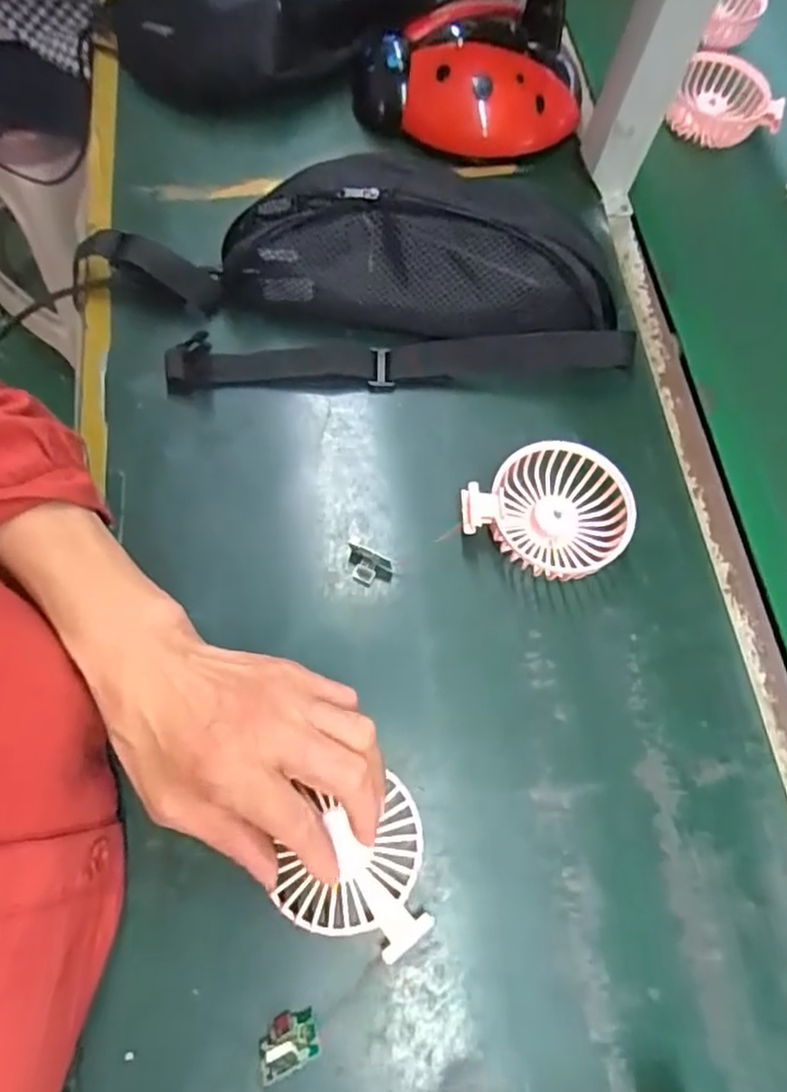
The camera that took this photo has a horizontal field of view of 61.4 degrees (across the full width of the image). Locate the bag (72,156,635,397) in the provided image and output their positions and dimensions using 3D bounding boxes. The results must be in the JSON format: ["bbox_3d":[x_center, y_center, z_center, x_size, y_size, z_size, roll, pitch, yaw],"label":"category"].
[{"bbox_3d":[-0.029,-0.200,0.470,0.386,0.081,0.161,-1,68,-3],"label":"bag"}]

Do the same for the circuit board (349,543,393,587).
[{"bbox_3d":[-0.016,0.013,0.415,0.029,0.021,0.017,19,69,5],"label":"circuit board"}]

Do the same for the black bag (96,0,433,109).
[{"bbox_3d":[-0.114,-0.443,0.552,0.280,0.089,0.088,-6,68,11],"label":"black bag"}]

